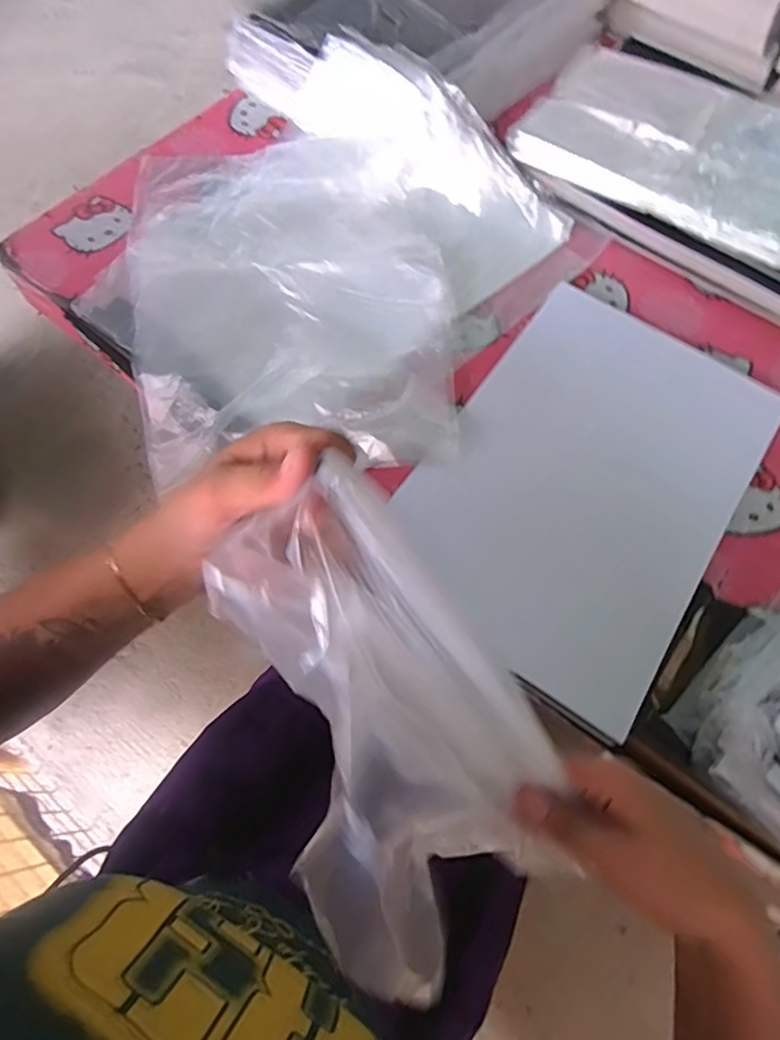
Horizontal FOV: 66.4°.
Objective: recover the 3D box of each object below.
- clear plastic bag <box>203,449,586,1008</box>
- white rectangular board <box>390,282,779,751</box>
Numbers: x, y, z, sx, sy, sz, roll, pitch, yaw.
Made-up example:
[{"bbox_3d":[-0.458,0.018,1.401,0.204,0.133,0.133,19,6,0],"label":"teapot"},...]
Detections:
[{"bbox_3d":[0.004,0.102,0.269,0.126,0.080,0.241,-32,110,-11],"label":"clear plastic bag"},{"bbox_3d":[0.173,-0.040,0.531,0.245,0.018,0.370,33,69,12],"label":"white rectangular board"}]

